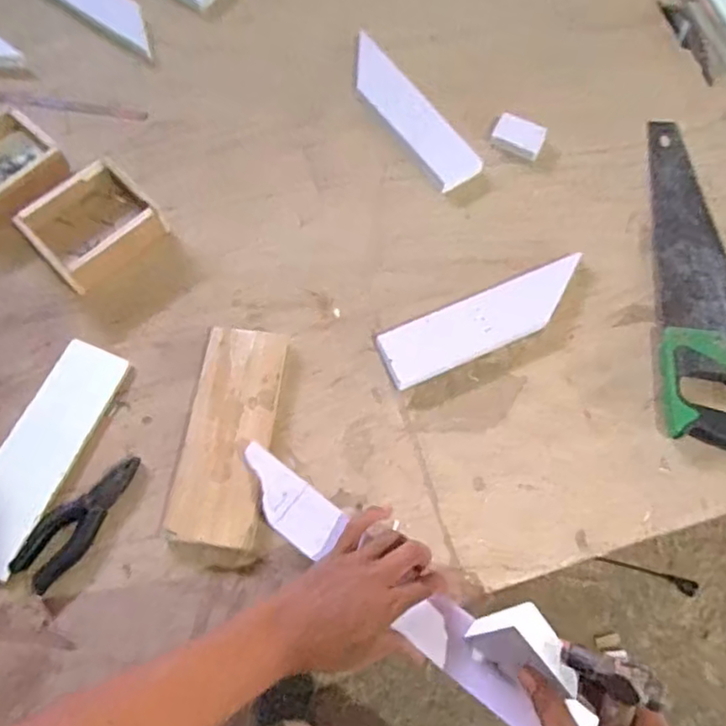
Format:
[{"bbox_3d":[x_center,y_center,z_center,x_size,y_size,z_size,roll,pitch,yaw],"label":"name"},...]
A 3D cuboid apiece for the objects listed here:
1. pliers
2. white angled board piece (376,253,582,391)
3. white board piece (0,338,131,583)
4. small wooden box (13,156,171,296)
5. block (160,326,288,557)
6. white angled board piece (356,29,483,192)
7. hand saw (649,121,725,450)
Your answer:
[{"bbox_3d":[-0.278,0.152,0.623,0.051,0.009,0.146,38,73,12],"label":"pliers"},{"bbox_3d":[0.137,-0.047,0.700,0.245,0.019,0.065,-23,72,-9],"label":"white angled board piece"},{"bbox_3d":[-0.329,0.090,0.645,0.078,0.012,0.238,22,71,7],"label":"white board piece"},{"bbox_3d":[-0.302,-0.155,0.714,0.125,0.045,0.108,-40,75,-14],"label":"small wooden box"},{"bbox_3d":[-0.135,0.071,0.644,0.089,0.025,0.227,9,70,1],"label":"block"},{"bbox_3d":[0.055,-0.314,0.796,0.065,0.011,0.239,-32,74,-12],"label":"white angled board piece"},{"bbox_3d":[0.392,-0.099,0.720,0.117,0.030,0.416,6,70,1],"label":"hand saw"}]

